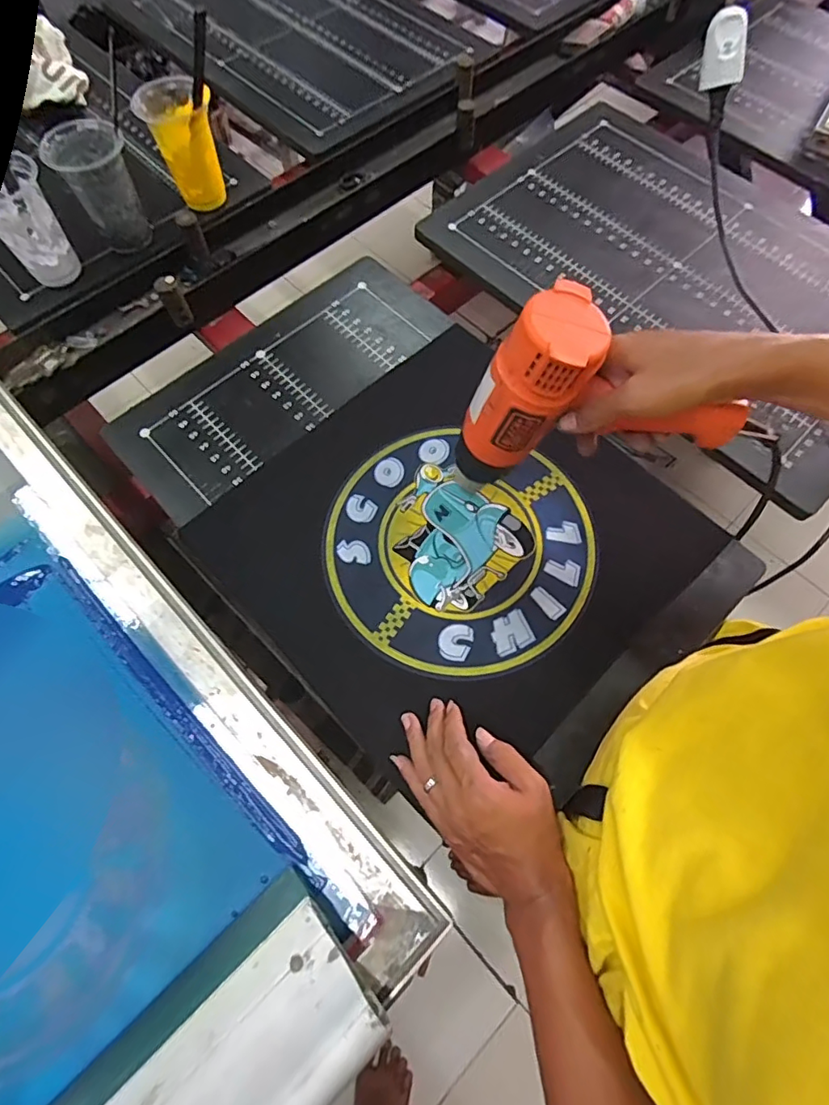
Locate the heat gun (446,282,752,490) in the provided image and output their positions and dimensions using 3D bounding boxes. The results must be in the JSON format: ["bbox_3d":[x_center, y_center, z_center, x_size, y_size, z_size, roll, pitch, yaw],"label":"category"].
[{"bbox_3d":[0.140,-0.116,0.405,0.197,0.149,0.061,5,67,1],"label":"heat gun"}]

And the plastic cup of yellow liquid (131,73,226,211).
[{"bbox_3d":[-0.295,-0.528,0.680,0.089,0.126,0.088,-24,70,-11],"label":"plastic cup of yellow liquid"}]

